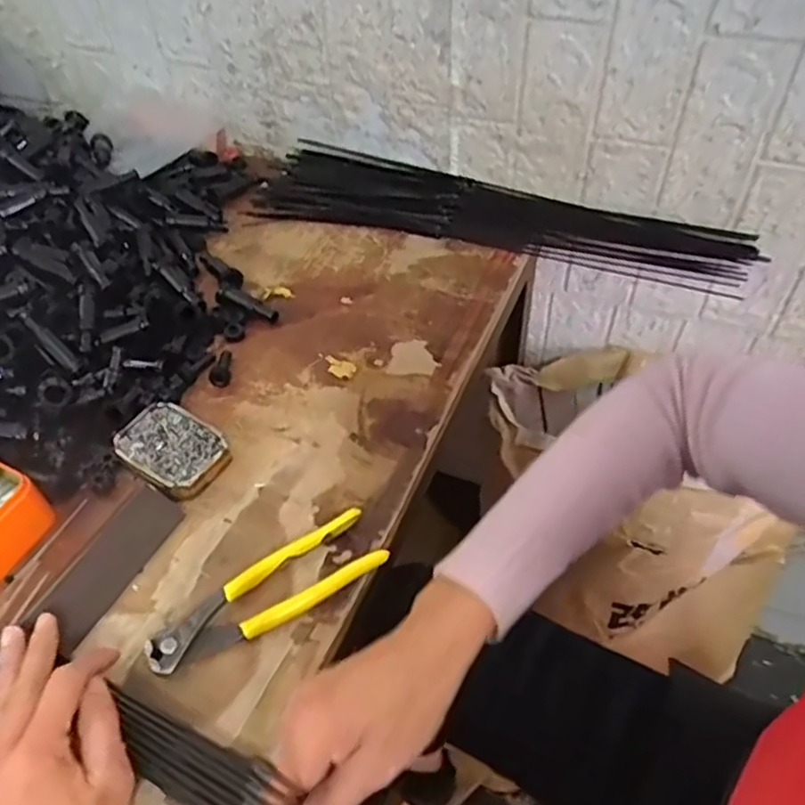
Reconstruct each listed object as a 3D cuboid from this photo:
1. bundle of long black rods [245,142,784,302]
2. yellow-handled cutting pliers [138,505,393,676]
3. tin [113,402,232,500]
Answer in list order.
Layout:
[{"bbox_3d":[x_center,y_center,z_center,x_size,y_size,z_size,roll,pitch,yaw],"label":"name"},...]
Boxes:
[{"bbox_3d":[0.094,-0.201,0.706,0.537,0.037,0.115,16,51,16],"label":"bundle of long black rods"},{"bbox_3d":[-0.092,0.133,0.448,0.165,0.014,0.045,-28,53,-20],"label":"yellow-handled cutting pliers"},{"bbox_3d":[-0.185,0.038,0.526,0.090,0.020,0.061,26,55,24],"label":"tin"}]

